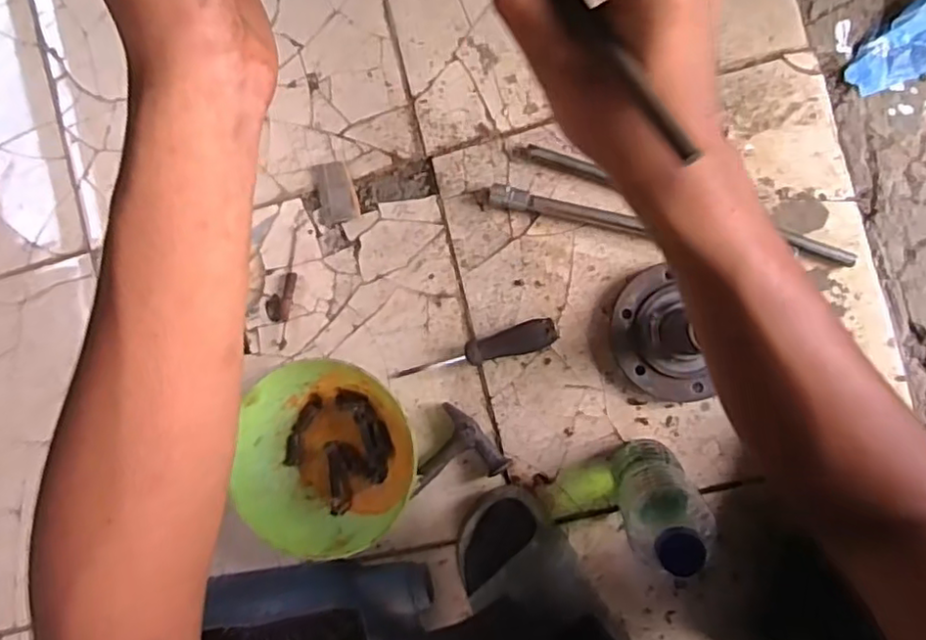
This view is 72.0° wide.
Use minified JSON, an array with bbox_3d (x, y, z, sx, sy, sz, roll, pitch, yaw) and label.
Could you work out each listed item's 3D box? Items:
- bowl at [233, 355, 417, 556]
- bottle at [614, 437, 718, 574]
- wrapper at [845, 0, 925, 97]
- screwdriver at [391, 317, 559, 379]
[{"bbox_3d":[-0.135,0.135,0.646,0.173,0.075,0.175,0,90,7],"label":"bowl"},{"bbox_3d":[0.165,0.147,0.542,0.063,0.208,0.064,0,90,7],"label":"bottle"},{"bbox_3d":[0.441,-0.265,0.618,0.124,0.020,0.064,-37,86,5],"label":"wrapper"},{"bbox_3d":[0.009,0.031,0.658,0.176,0.029,0.031,-13,89,6],"label":"screwdriver"}]

